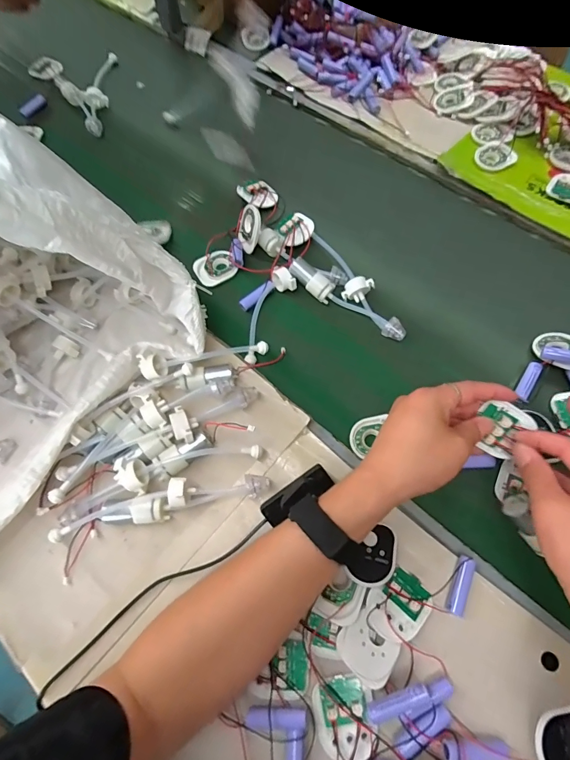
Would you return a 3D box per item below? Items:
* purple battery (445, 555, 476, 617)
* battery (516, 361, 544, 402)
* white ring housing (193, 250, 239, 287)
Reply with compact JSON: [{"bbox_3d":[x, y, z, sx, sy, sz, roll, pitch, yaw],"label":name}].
[{"bbox_3d":[0.155,0.182,0.358,0.015,0.017,0.048,24,68,13],"label":"purple battery"},{"bbox_3d":[0.269,0.002,0.448,0.015,0.012,0.052,29,69,15],"label":"battery"},{"bbox_3d":[-0.091,-0.147,0.532,0.053,0.014,0.045,-25,67,-9],"label":"white ring housing"}]

